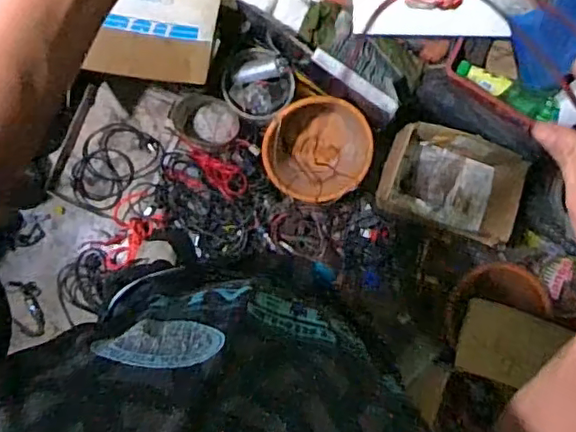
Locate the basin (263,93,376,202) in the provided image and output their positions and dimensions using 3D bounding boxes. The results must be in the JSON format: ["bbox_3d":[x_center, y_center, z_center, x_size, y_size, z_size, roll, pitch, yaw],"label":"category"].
[{"bbox_3d":[0.069,-0.154,1.382,0.236,0.170,0.241,0,86,-4],"label":"basin"}]

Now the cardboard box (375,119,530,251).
[{"bbox_3d":[0.388,-0.079,1.400,0.318,0.128,0.219,21,85,-2],"label":"cardboard box"}]

